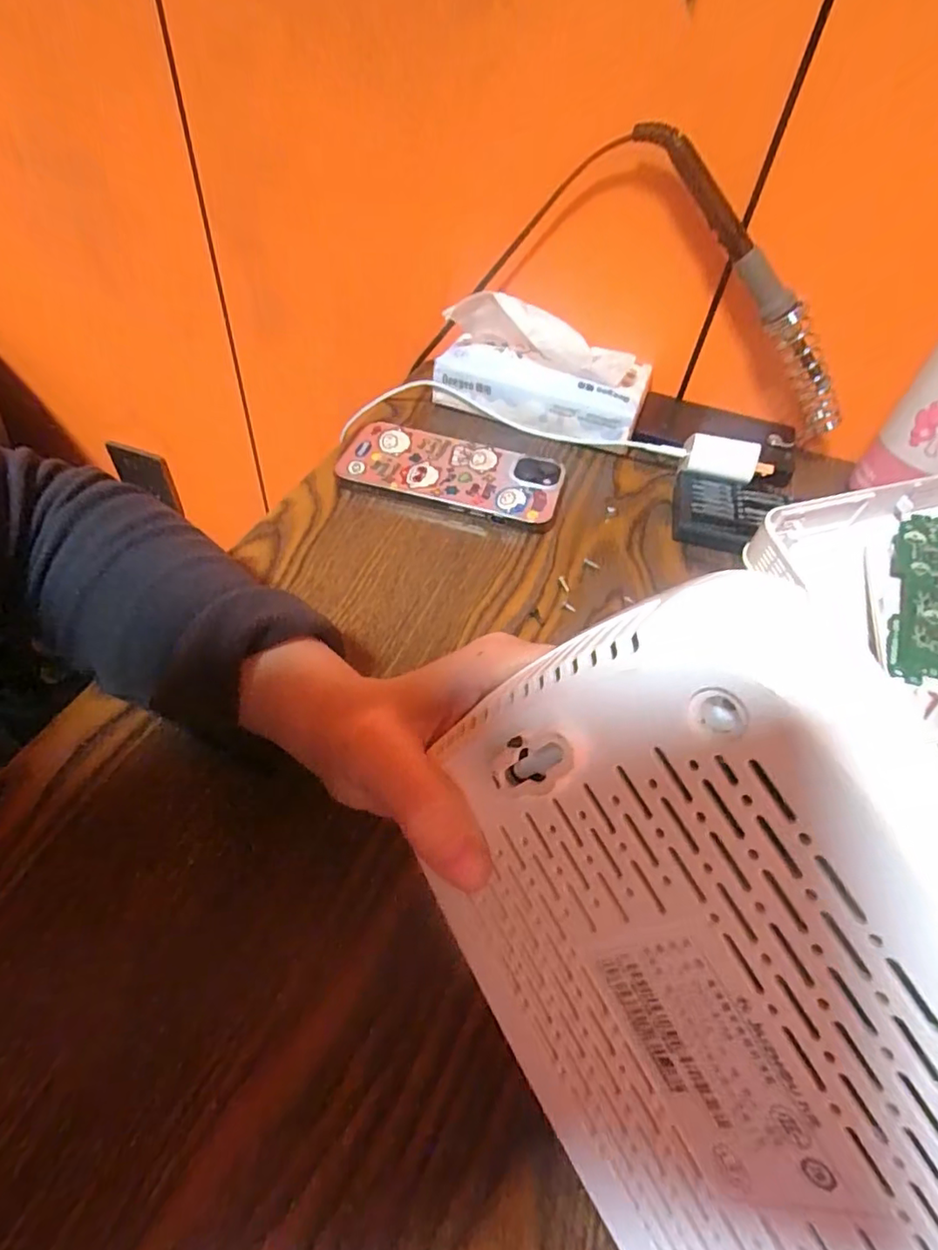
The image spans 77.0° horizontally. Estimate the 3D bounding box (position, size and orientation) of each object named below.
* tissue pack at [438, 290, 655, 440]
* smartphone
[{"bbox_3d":[0.055,-0.196,0.439,0.154,0.080,0.077,15,50,7],"label":"tissue pack"},{"bbox_3d":[-0.011,-0.104,0.403,0.145,0.015,0.070,14,50,7],"label":"smartphone"}]

